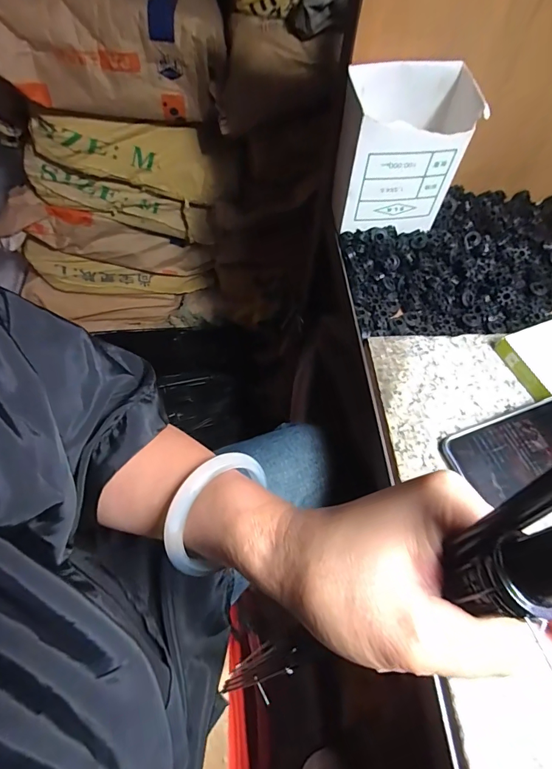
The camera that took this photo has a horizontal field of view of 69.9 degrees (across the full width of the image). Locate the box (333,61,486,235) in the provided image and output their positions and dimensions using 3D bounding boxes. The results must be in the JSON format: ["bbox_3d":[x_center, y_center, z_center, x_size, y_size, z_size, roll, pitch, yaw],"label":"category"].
[{"bbox_3d":[0.133,-0.250,0.436,0.121,0.141,0.083,-7,60,-7],"label":"box"}]

